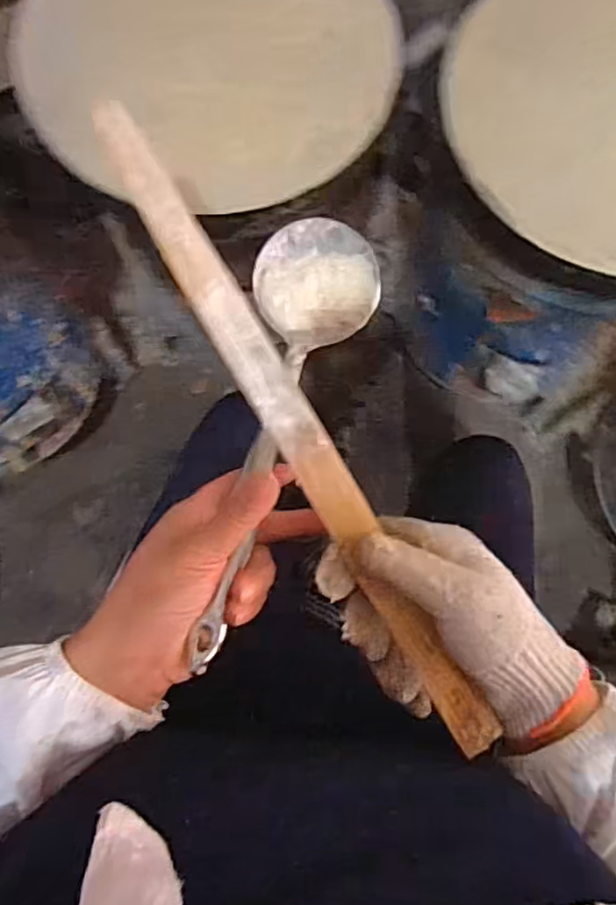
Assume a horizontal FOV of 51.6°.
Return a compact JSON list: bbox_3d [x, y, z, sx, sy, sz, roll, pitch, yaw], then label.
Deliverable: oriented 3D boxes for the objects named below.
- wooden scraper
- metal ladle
[{"bbox_3d":[-0.012,-0.020,0.365,0.031,0.014,0.422,-30,87,-6],"label":"wooden scraper"},{"bbox_3d":[-0.017,-0.026,0.429,0.094,0.058,0.340,11,56,2],"label":"metal ladle"}]

